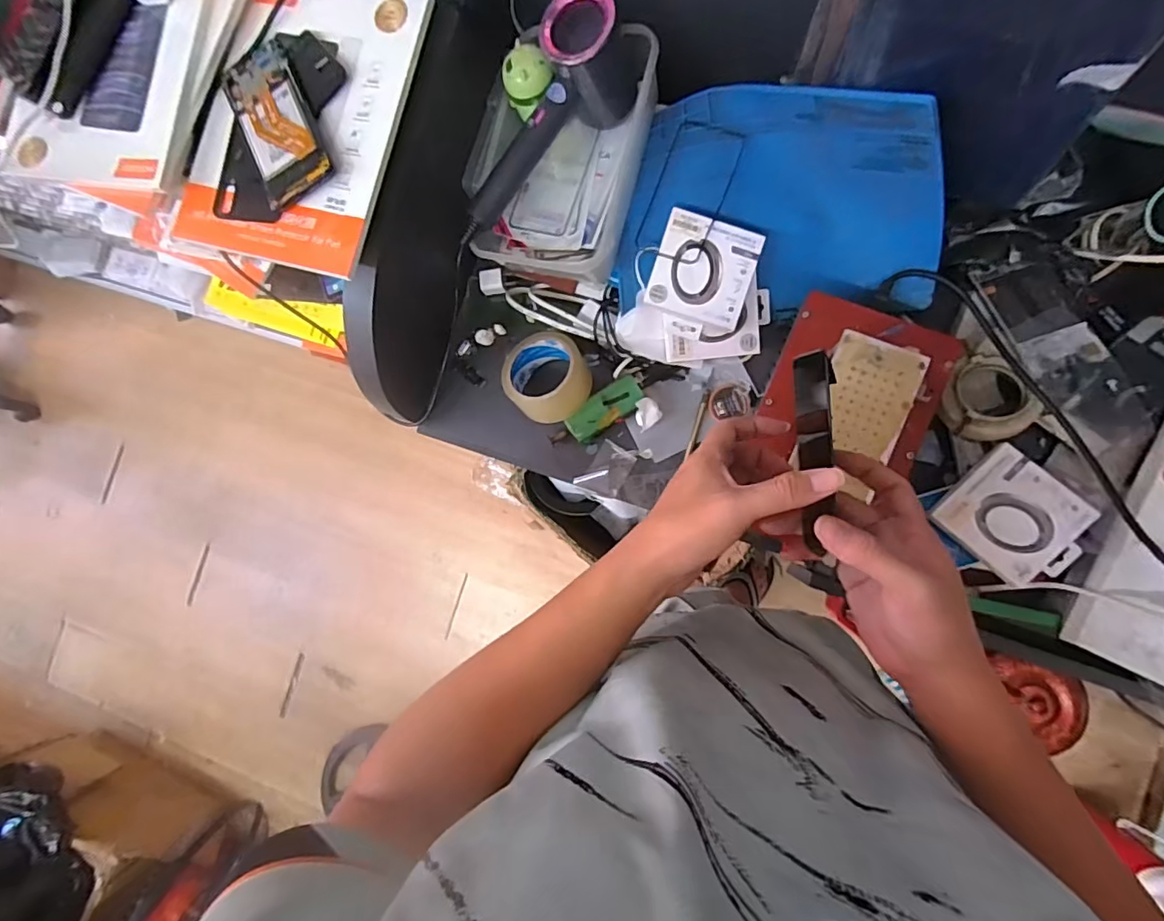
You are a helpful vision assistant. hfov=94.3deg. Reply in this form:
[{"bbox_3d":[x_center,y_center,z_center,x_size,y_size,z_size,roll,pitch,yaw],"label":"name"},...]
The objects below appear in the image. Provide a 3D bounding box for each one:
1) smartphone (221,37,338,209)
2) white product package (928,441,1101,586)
[{"bbox_3d":[-0.281,-0.311,0.498,0.067,0.014,0.153,-25,82,6],"label":"smartphone"},{"bbox_3d":[0.441,0.059,0.543,0.106,0.016,0.123,-44,81,3],"label":"white product package"}]

